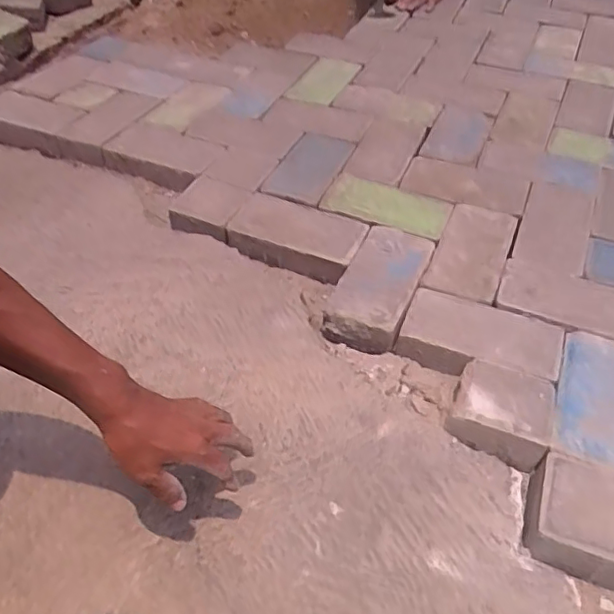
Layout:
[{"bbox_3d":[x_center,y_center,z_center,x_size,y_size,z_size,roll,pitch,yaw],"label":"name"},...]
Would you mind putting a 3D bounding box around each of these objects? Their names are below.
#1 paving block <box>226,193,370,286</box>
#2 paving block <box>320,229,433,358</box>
[{"bbox_3d":[-0.015,-0.112,0.946,0.205,0.050,0.104,17,50,14],"label":"paving block"},{"bbox_3d":[0.110,-0.031,0.874,0.105,0.050,0.209,19,51,16],"label":"paving block"}]

